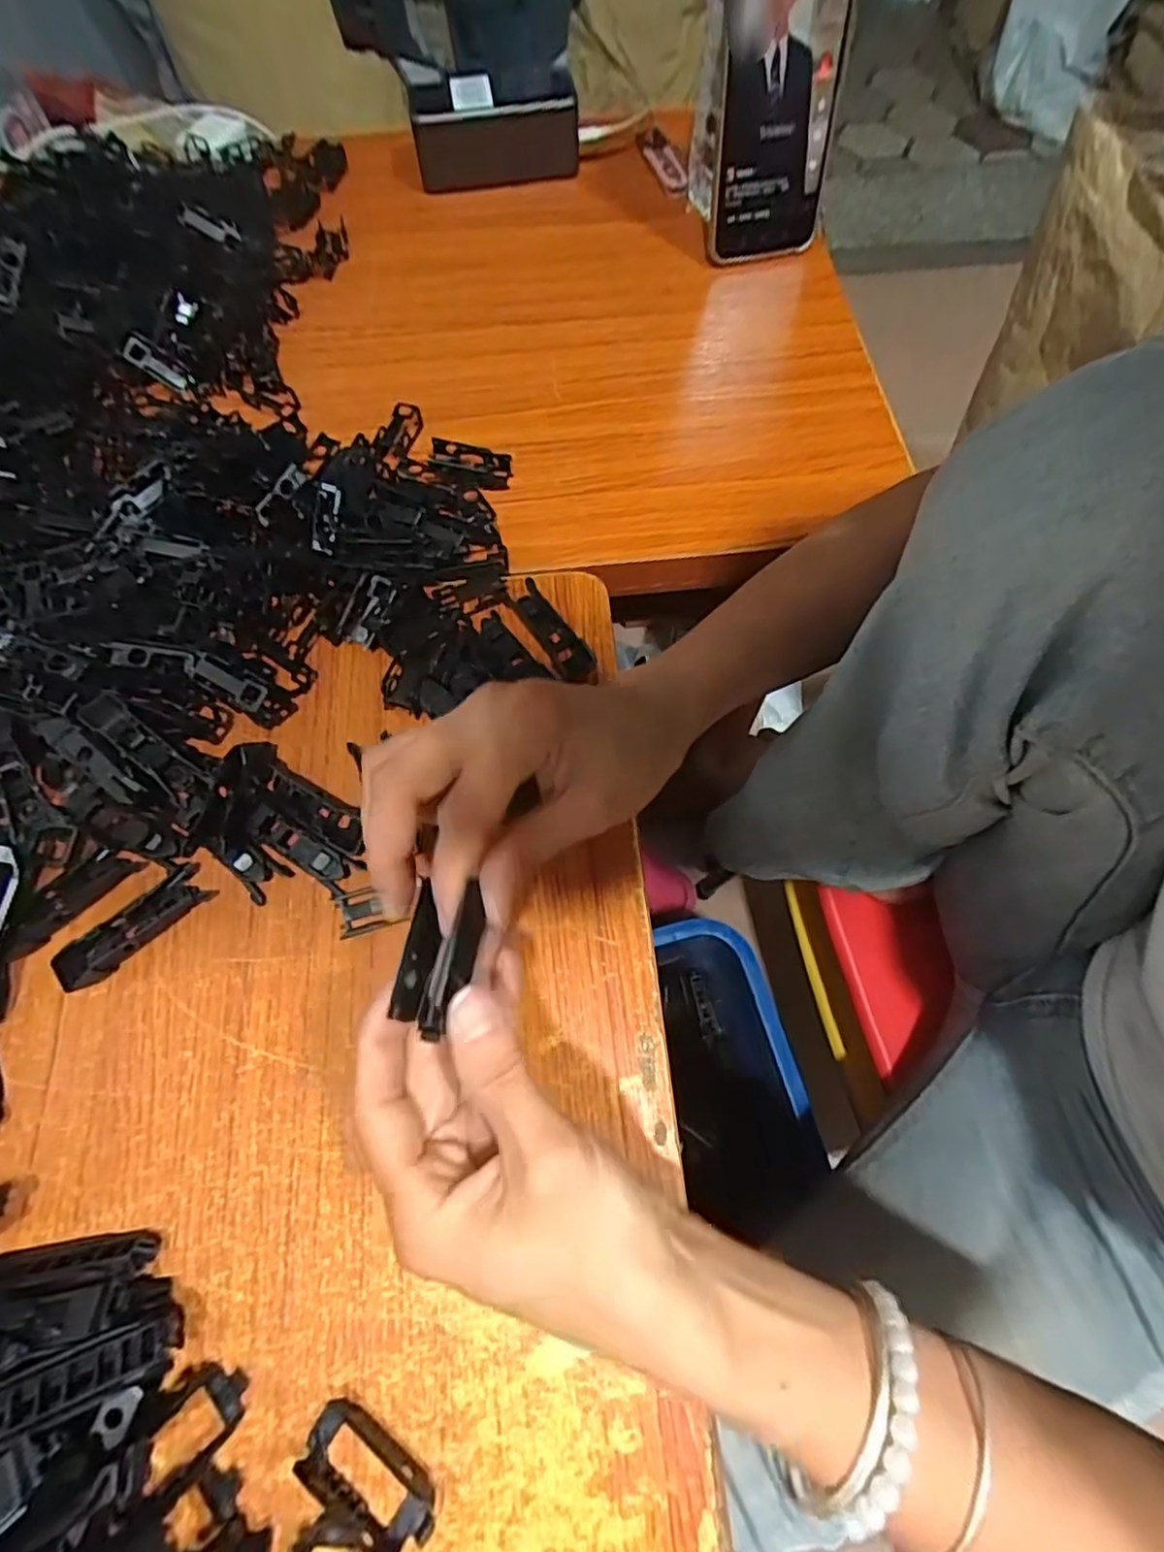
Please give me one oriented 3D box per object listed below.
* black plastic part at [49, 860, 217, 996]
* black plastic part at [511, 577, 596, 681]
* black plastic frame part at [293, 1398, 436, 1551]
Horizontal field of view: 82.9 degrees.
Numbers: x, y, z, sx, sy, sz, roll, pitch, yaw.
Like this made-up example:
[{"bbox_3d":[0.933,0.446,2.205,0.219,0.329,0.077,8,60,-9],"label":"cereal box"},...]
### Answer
[{"bbox_3d":[-0.206,0.069,0.302,0.020,0.010,0.067,43,72,14],"label":"black plastic part"},{"bbox_3d":[-0.018,-0.080,0.359,0.019,0.013,0.061,-34,73,-15],"label":"black plastic part"},{"bbox_3d":[-0.075,0.245,0.227,0.051,0.011,0.025,33,69,10],"label":"black plastic frame part"}]

